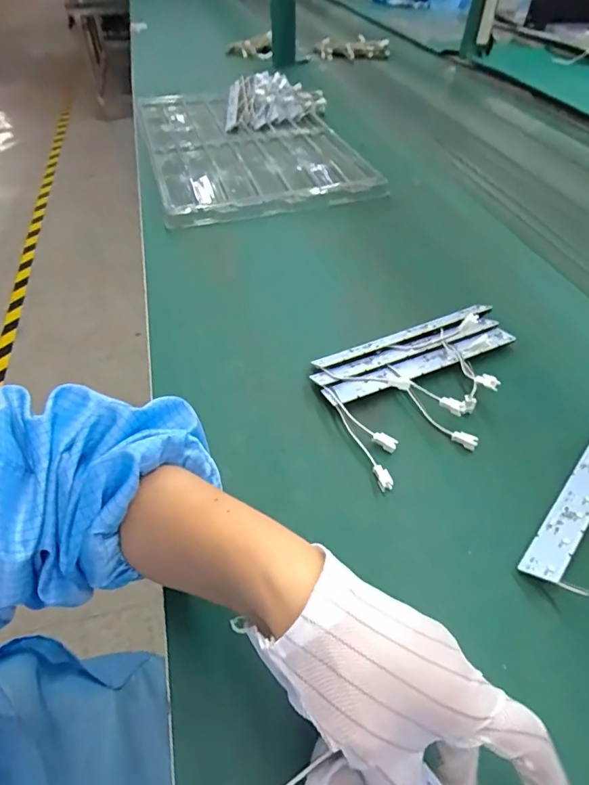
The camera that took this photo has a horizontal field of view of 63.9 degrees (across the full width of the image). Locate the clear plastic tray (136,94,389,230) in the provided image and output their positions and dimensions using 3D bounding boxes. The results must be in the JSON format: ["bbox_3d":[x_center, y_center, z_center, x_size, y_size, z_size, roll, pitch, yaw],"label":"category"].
[{"bbox_3d":[-0.087,-0.436,0.821,0.326,0.023,0.530,-13,48,-11],"label":"clear plastic tray"}]

